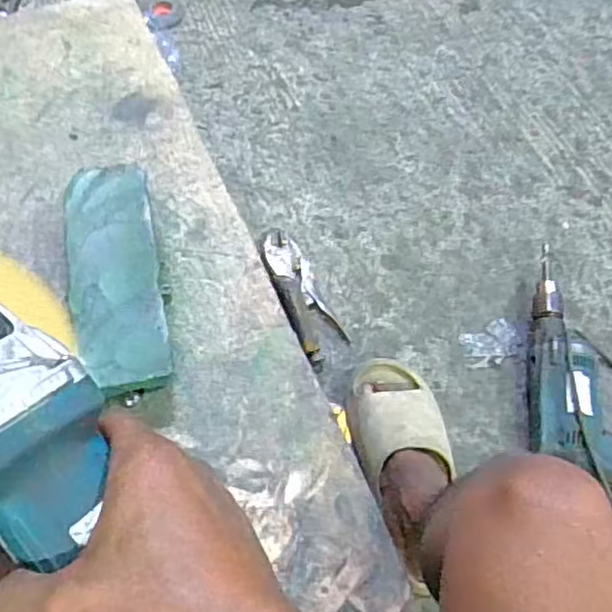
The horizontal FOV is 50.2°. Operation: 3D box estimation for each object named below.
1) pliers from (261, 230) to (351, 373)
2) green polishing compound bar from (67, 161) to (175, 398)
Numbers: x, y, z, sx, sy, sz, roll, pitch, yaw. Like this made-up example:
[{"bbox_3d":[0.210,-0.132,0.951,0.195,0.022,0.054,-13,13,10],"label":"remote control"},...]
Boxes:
[{"bbox_3d":[-0.011,-0.022,0.957,0.071,0.031,0.226,-23,66,-13],"label":"pliers"},{"bbox_3d":[-0.136,-0.020,0.469,0.062,0.032,0.180,-10,64,-7],"label":"green polishing compound bar"}]

